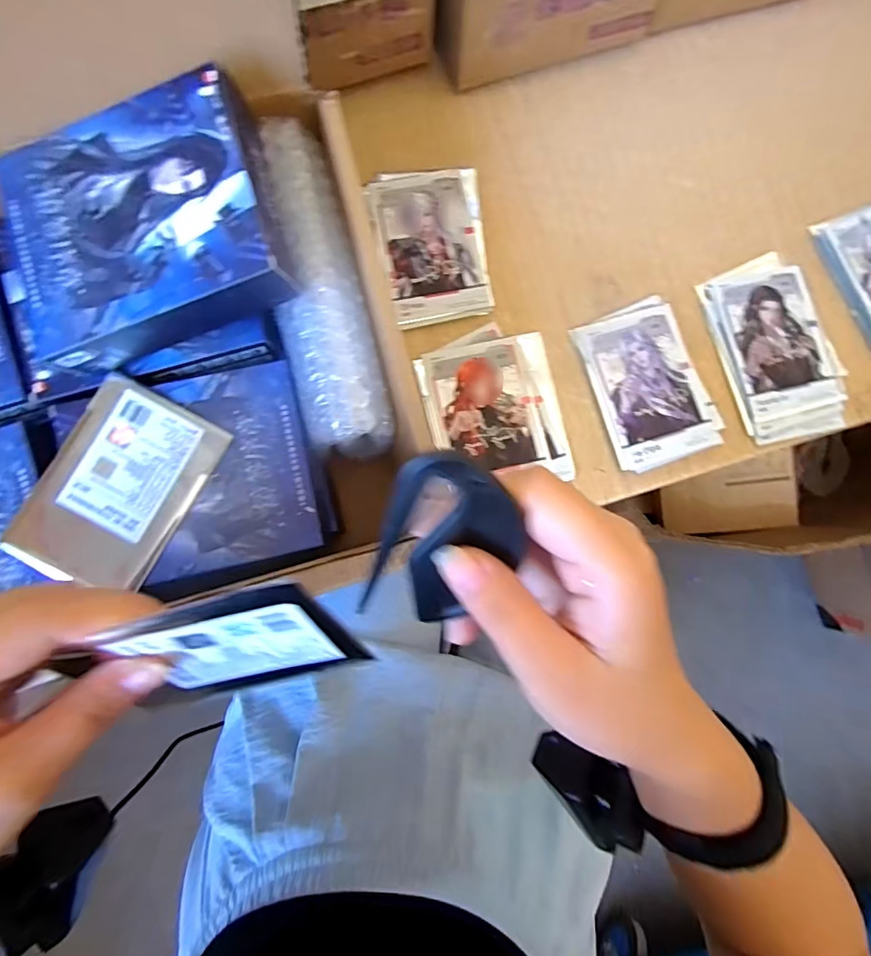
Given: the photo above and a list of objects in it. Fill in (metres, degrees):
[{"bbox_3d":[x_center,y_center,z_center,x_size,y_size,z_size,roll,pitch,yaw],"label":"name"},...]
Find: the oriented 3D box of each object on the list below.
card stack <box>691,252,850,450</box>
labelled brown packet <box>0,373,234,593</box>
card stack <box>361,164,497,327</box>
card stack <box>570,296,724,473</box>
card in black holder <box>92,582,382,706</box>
[{"bbox_3d":[0.236,-0.091,0.356,0.083,0.005,0.125,-14,84,-6],"label":"card stack"},{"bbox_3d":[-0.160,0.006,0.261,0.070,0.009,0.102,29,82,0],"label":"labelled brown packet"},{"bbox_3d":[0.000,-0.156,0.348,0.073,0.008,0.105,-13,84,-6],"label":"card stack"},{"bbox_3d":[0.142,-0.063,0.349,0.074,0.006,0.107,-21,85,-6],"label":"card stack"},{"bbox_3d":[-0.072,0.060,0.182,0.081,0.064,0.004,-12,48,3],"label":"card in black holder"}]

